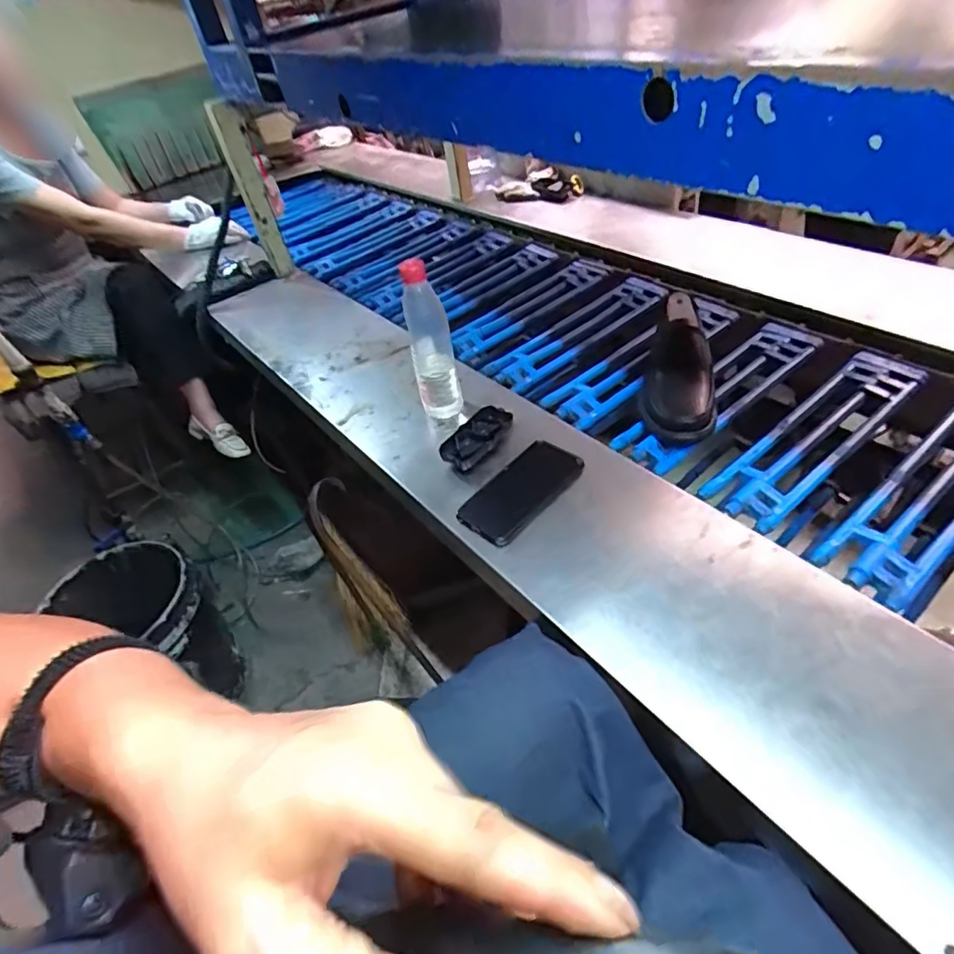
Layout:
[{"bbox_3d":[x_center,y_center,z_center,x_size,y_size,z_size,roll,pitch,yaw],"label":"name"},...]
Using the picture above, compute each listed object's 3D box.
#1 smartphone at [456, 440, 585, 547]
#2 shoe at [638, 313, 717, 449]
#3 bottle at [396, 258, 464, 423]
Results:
[{"bbox_3d":[0.056,0.016,0.695,0.079,0.008,0.165,36,63,29],"label":"smartphone"},{"bbox_3d":[0.287,-0.158,0.820,0.101,0.102,0.273,2,46,15],"label":"shoe"},{"bbox_3d":[-0.066,-0.184,0.756,0.060,0.208,0.055,-13,44,1],"label":"bottle"}]

